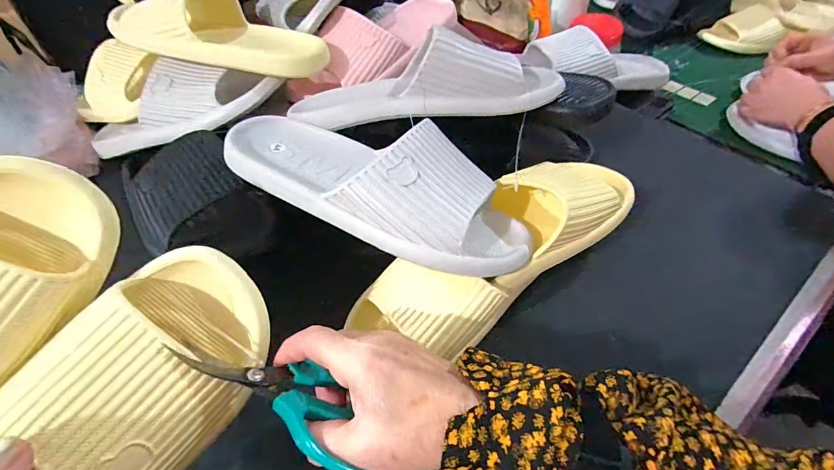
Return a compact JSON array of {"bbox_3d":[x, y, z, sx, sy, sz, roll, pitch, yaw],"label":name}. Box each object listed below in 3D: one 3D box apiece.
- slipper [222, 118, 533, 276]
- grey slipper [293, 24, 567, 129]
[{"bbox_3d":[-0.037,-0.040,0.340,0.271,0.077,0.111,17,52,16],"label":"slipper"},{"bbox_3d":[0.008,-0.165,0.393,0.269,0.071,0.094,5,50,6],"label":"grey slipper"}]

